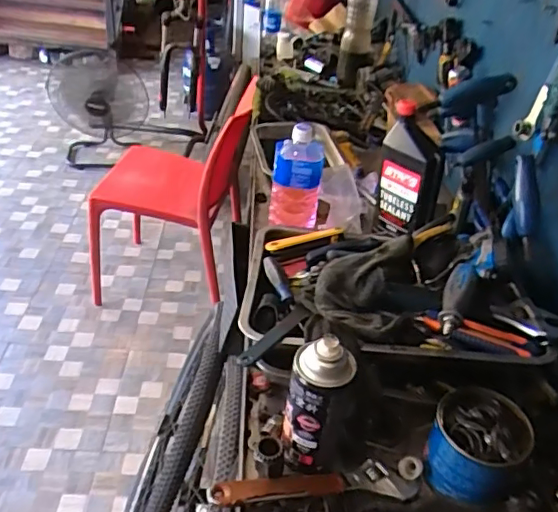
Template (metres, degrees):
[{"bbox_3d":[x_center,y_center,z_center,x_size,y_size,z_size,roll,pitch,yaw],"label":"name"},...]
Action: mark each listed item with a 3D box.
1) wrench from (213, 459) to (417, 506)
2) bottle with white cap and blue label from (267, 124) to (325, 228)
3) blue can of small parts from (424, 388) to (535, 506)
[{"bbox_3d":[0.042,0.248,0.622,0.227,0.022,0.041,-1,37,-11],"label":"wrench"},{"bbox_3d":[0.030,-0.126,0.966,0.083,0.192,0.076,8,36,2],"label":"bottle with white cap and blue label"},{"bbox_3d":[0.221,0.212,0.639,0.095,0.092,0.093,5,36,-3],"label":"blue can of small parts"}]

